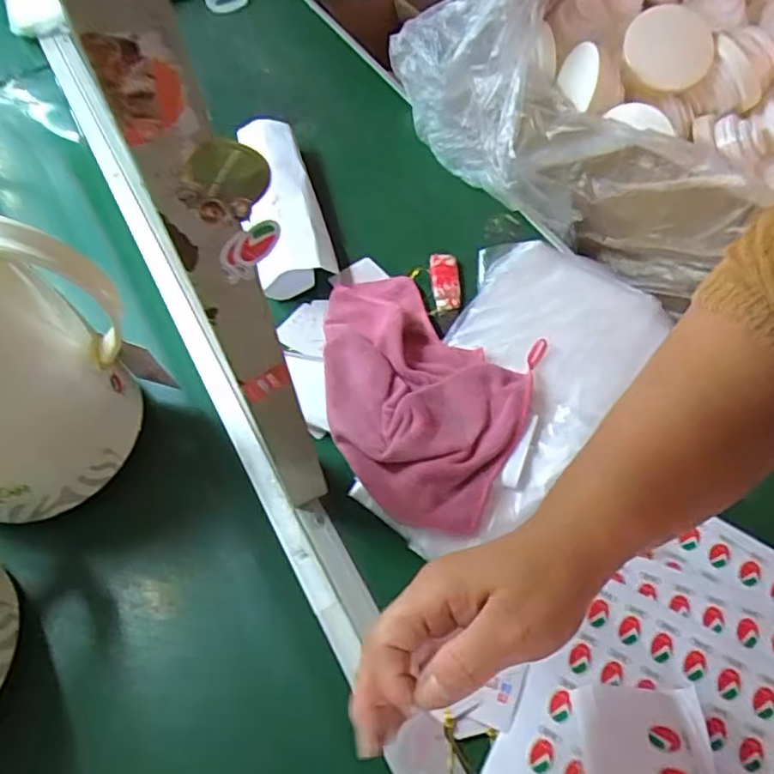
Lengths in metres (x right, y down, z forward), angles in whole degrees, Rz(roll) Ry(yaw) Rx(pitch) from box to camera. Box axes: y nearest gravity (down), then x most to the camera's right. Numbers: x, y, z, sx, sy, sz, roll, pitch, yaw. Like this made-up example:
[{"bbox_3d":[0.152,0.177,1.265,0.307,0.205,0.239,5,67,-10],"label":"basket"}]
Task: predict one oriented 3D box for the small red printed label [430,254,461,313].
[{"bbox_3d":[0.056,-0.101,0.610,0.025,0.009,0.063,-5,57,1],"label":"small red printed label"}]

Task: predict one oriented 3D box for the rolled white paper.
[{"bbox_3d":[-0.109,-0.189,0.668,0.079,0.054,0.237,-14,57,-5],"label":"rolled white paper"}]

